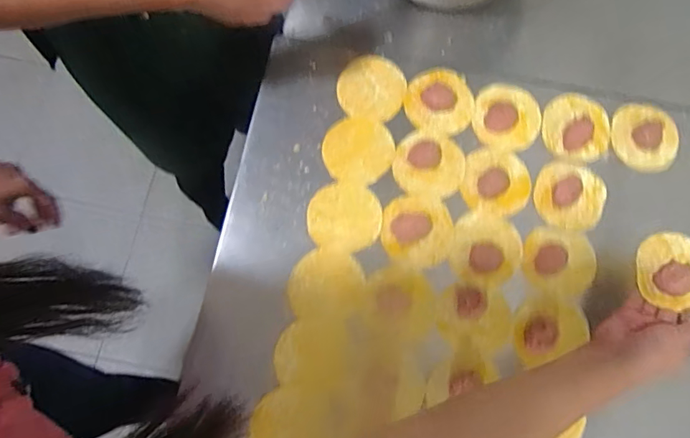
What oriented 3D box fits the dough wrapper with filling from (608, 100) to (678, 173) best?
[{"bbox_3d":[0.367,-0.101,0.596,0.073,0.022,0.085,-33,77,-9],"label":"dough wrapper with filling"}]

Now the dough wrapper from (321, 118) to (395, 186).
[{"bbox_3d":[0.016,-0.082,0.581,0.082,0.004,0.080,11,75,3],"label":"dough wrapper"}]

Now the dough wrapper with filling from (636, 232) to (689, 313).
[{"bbox_3d":[0.341,0.052,0.492,0.079,0.027,0.078,1,76,-2],"label":"dough wrapper with filling"}]

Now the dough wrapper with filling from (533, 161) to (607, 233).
[{"bbox_3d":[0.267,-0.026,0.574,0.080,0.016,0.081,0,75,0],"label":"dough wrapper with filling"}]

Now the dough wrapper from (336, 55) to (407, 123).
[{"bbox_3d":[0.033,-0.164,0.603,0.081,0.005,0.085,10,75,2],"label":"dough wrapper"}]

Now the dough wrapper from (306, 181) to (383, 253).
[{"bbox_3d":[-0.001,-0.003,0.561,0.084,0.004,0.080,0,75,0],"label":"dough wrapper"}]

